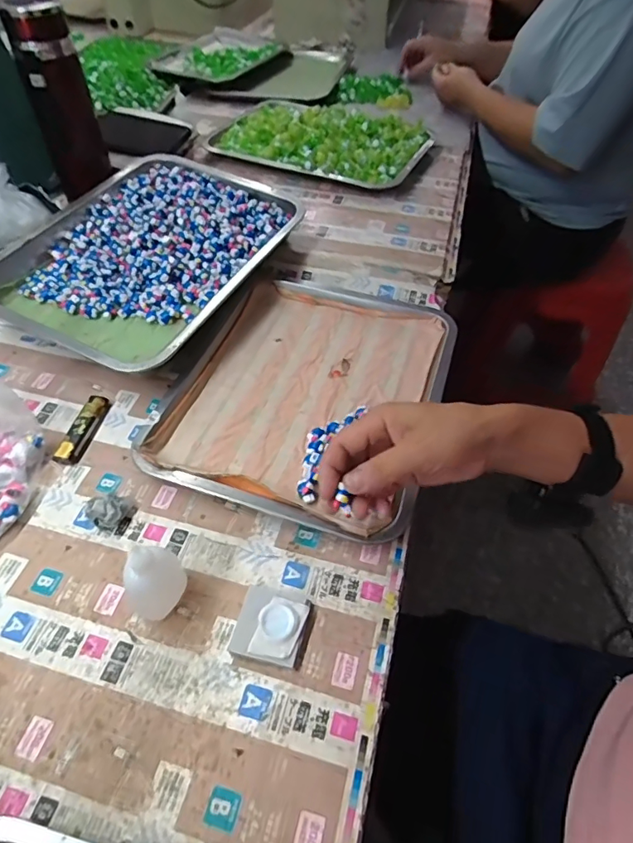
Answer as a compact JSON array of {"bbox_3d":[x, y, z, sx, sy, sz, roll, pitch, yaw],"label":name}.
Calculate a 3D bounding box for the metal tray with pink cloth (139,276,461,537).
[{"bbox_3d":[-0.006,-0.038,0.518,0.261,0.032,0.306,17,53,11],"label":"metal tray with pink cloth"}]

